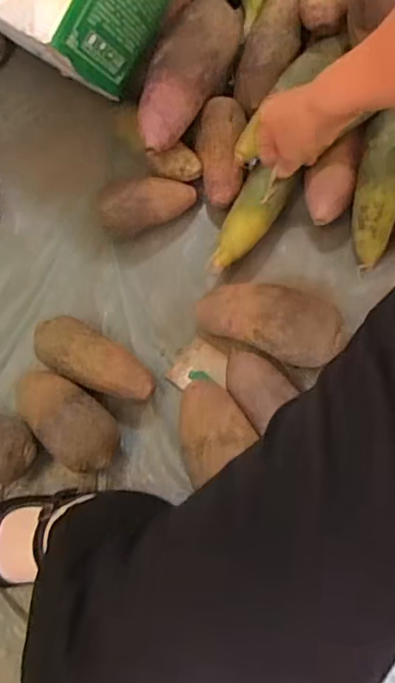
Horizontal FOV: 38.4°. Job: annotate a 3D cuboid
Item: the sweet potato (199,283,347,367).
[{"bbox_3d":[0.080,-0.022,0.651,0.168,0.058,0.074,14,75,20],"label":"sweet potato"}]

